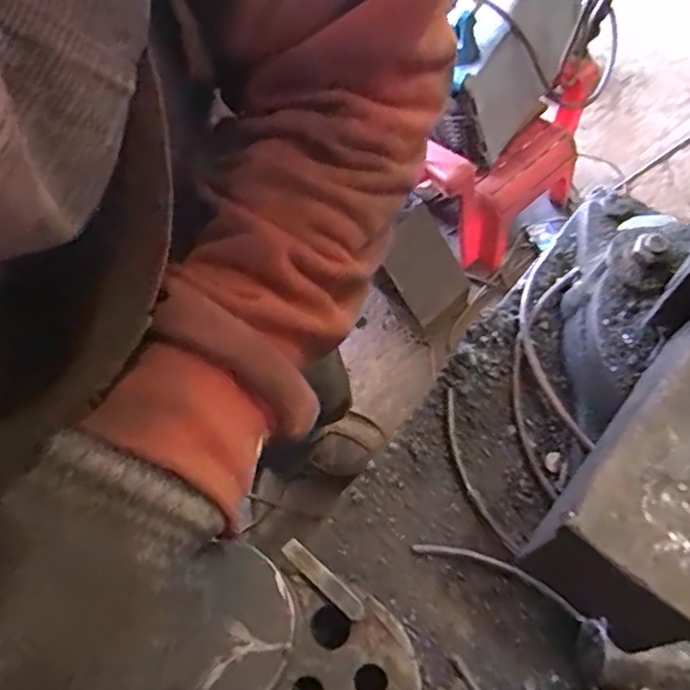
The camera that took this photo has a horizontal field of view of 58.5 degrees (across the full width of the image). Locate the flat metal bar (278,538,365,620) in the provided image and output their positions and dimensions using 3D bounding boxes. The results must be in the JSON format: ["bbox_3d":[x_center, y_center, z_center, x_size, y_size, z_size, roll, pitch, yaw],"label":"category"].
[{"bbox_3d":[-0.011,0.117,0.308,0.051,0.004,0.010,38,71,20],"label":"flat metal bar"}]

